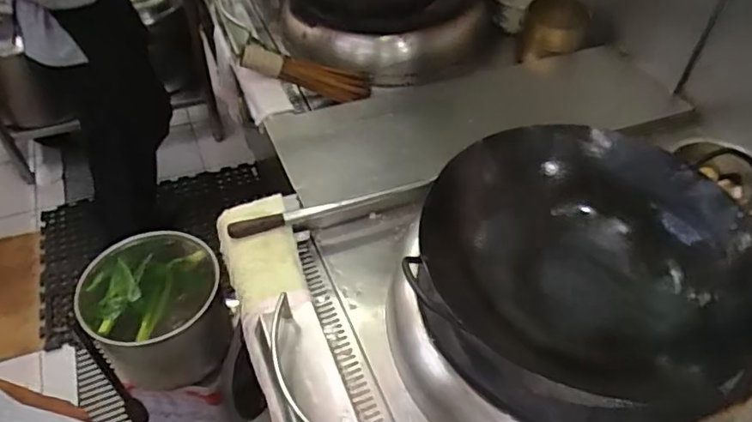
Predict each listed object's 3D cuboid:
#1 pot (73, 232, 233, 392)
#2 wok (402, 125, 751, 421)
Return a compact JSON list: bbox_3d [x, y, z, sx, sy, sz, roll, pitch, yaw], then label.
[{"bbox_3d":[-0.448,0.212,1.155,0.260,0.206,0.242,2,47,-2],"label":"pot"},{"bbox_3d":[0.278,0.079,0.759,0.402,0.170,0.407,2,47,-2],"label":"wok"}]

